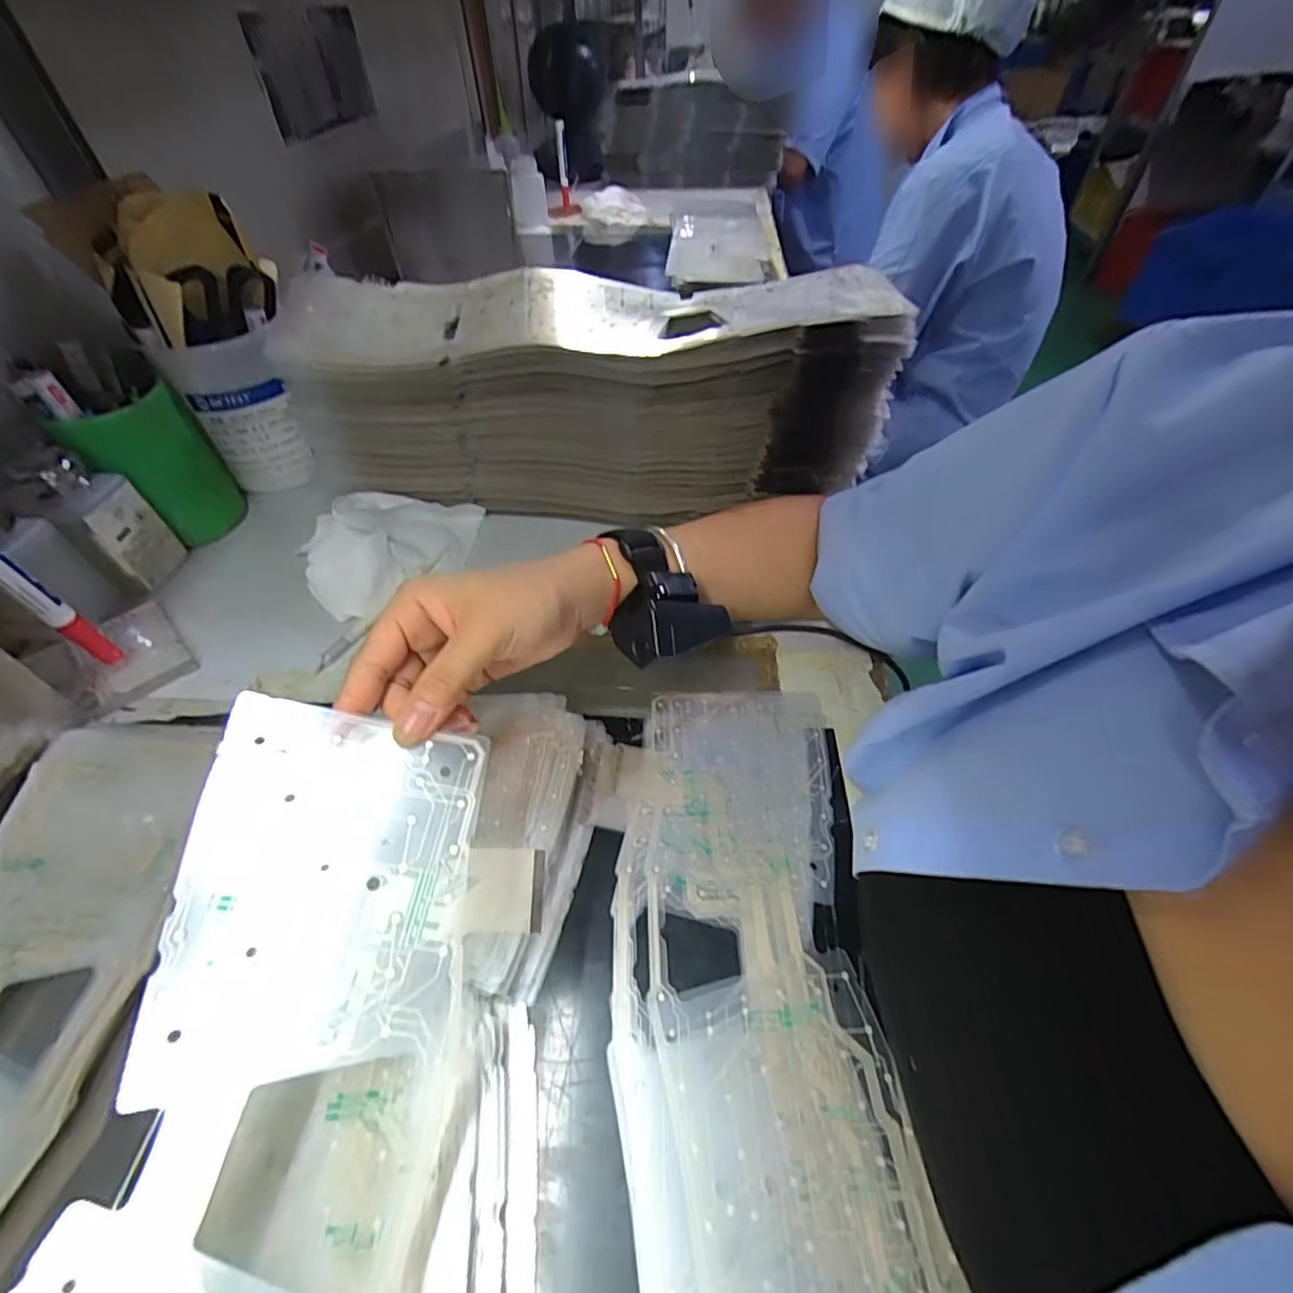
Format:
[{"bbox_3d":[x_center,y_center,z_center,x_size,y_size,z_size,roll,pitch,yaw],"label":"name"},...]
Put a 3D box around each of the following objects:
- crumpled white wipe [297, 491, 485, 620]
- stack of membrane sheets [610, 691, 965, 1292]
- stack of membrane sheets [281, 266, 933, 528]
[{"bbox_3d":[-0.204,-0.089,0.465,0.145,0.048,0.082,-36,58,-29],"label":"crumpled white wipe"},{"bbox_3d":[0.051,0.206,0.233,0.125,0.008,0.453,0,48,-1],"label":"stack of membrane sheets"},{"bbox_3d":[-0.048,-0.200,0.466,0.445,0.159,0.122,3,49,4],"label":"stack of membrane sheets"}]

